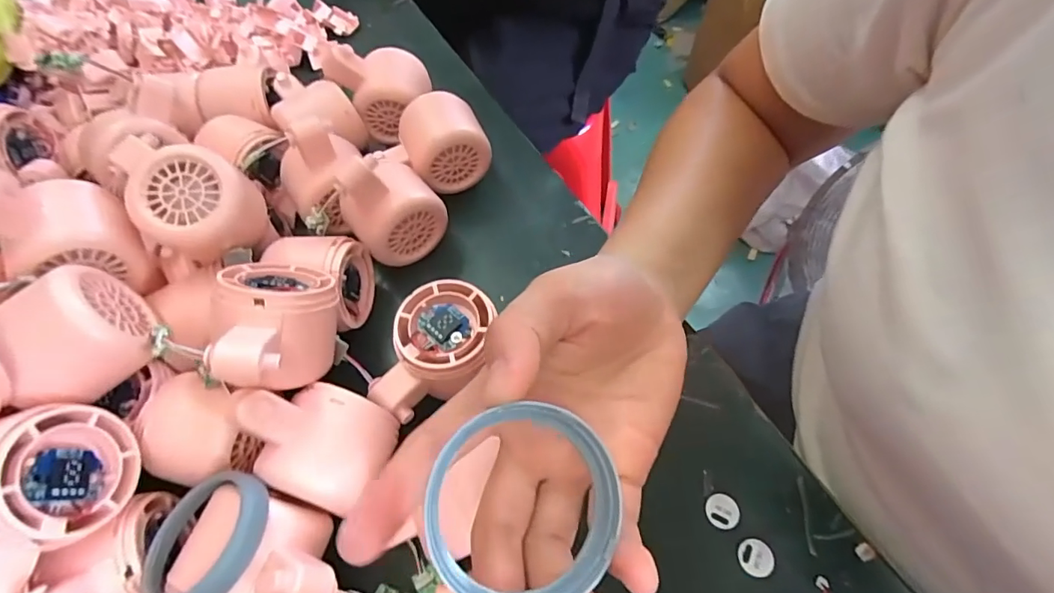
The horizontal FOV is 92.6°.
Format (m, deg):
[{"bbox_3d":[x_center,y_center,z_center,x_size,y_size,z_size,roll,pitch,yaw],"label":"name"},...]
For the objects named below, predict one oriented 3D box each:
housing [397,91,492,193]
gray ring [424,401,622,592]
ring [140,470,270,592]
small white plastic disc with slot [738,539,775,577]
[{"bbox_3d":[-0.062,-0.113,0.374,0.055,0.056,0.052,-22,59,-9],"label":"housing"},{"bbox_3d":[0.000,0.060,0.148,0.057,0.008,0.055,7,71,-20],"label":"gray ring"},{"bbox_3d":[-0.141,0.106,0.219,0.056,0.010,0.056,-3,49,21],"label":"ring"},{"bbox_3d":[0.115,0.130,0.251,0.016,0.004,0.017,-2,58,3],"label":"small white plastic disc with slot"}]

